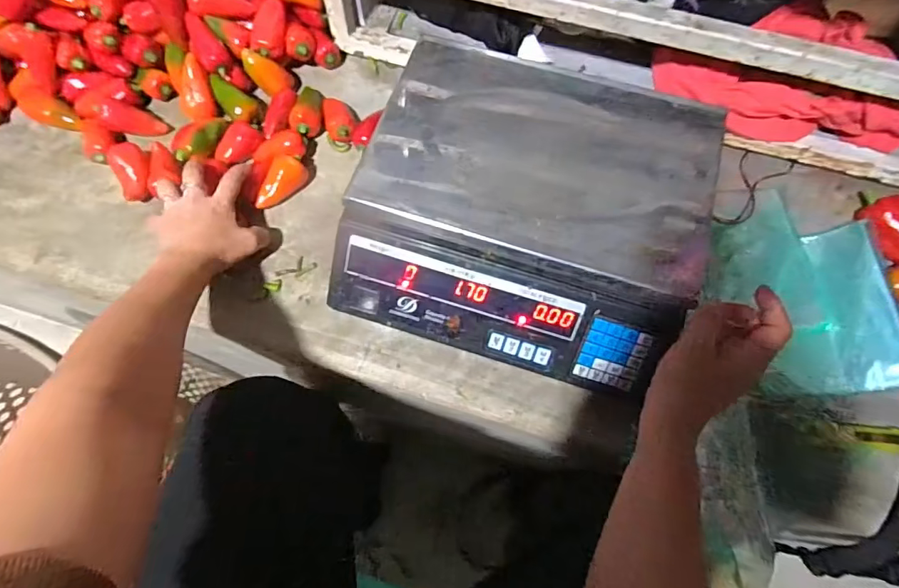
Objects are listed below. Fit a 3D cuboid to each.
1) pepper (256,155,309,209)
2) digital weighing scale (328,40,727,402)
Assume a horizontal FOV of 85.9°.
[{"bbox_3d":[-0.198,-0.129,0.564,0.031,0.031,0.068,28,71,9],"label":"pepper"},{"bbox_3d":[0.079,-0.085,0.507,0.325,0.117,0.295,17,70,5],"label":"digital weighing scale"}]

